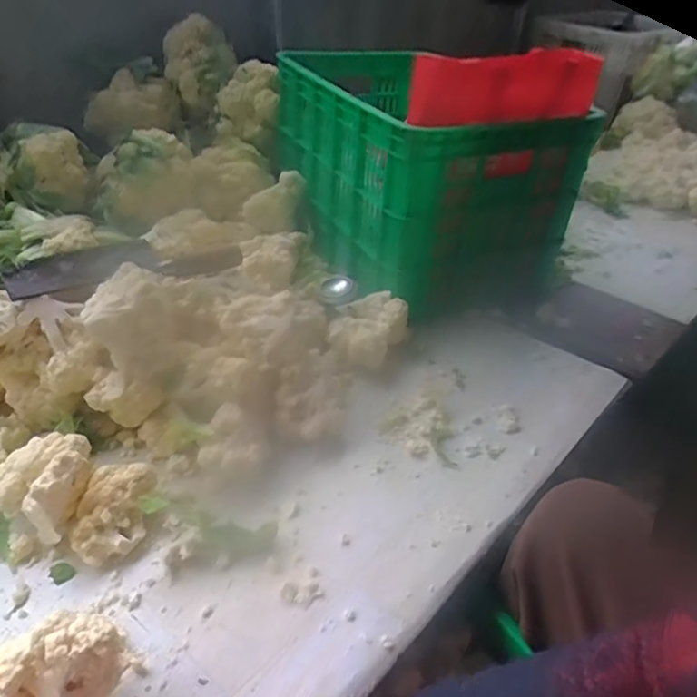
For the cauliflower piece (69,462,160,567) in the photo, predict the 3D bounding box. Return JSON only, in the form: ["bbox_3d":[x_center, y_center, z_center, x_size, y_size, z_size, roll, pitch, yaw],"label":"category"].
[{"bbox_3d":[-0.225,0.160,0.557,0.055,0.054,0.083,8,38,4],"label":"cauliflower piece"}]

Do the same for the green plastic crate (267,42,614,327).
[{"bbox_3d":[0.119,-0.308,1.006,0.332,0.284,0.471,-13,41,-21],"label":"green plastic crate"}]

